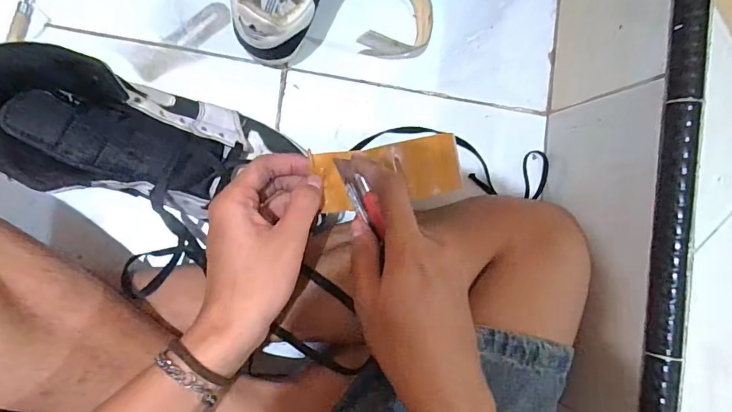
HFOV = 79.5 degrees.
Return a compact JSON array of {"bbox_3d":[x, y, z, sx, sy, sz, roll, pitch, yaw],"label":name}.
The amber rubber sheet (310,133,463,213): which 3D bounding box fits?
[{"bbox_3d":[0.022,-0.028,0.354,0.131,0.014,0.048,-10,92,-28],"label":"amber rubber sheet"}]

